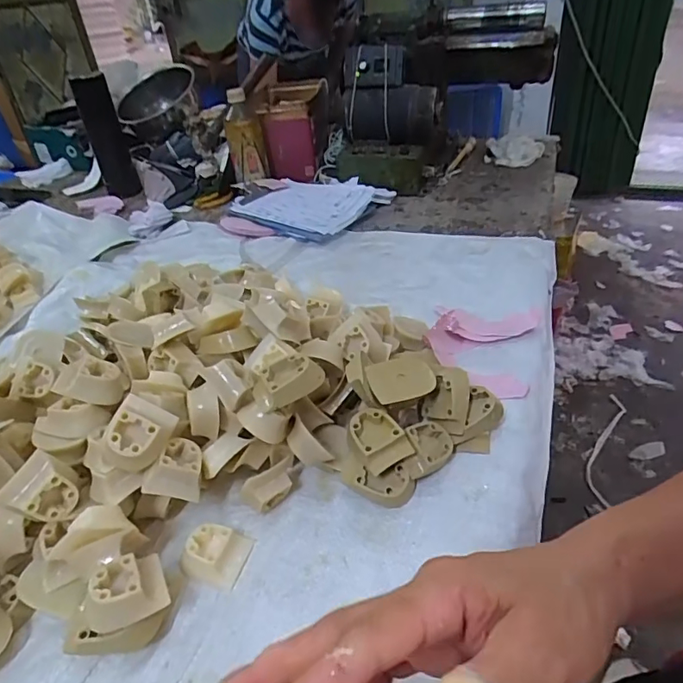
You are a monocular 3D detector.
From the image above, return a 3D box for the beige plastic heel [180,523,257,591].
[{"bbox_3d":[-0.092,0.155,0.373,0.043,0.018,0.040,8,39,16],"label":"beige plastic heel"}]

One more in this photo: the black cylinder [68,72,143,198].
[{"bbox_3d":[-0.452,-0.399,0.979,0.064,0.208,0.069,-21,40,-20],"label":"black cylinder"}]

